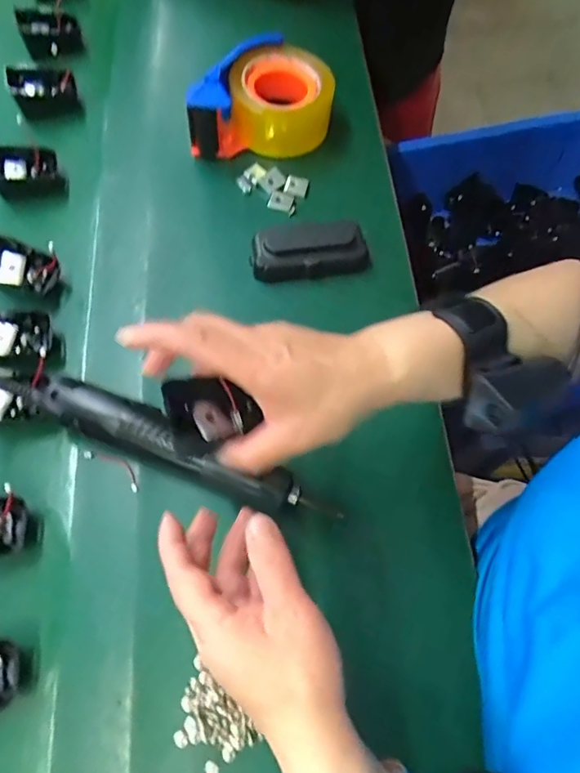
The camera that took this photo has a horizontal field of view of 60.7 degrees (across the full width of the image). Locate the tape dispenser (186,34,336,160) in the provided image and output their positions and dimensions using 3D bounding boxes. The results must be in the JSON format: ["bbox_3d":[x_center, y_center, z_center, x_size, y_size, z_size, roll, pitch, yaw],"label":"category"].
[{"bbox_3d":[-0.031,-0.295,0.514,0.152,0.068,0.093,-8,67,-5],"label":"tape dispenser"}]

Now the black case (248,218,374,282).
[{"bbox_3d":[0.019,-0.127,0.453,0.107,0.034,0.040,-3,67,-2],"label":"black case"}]

